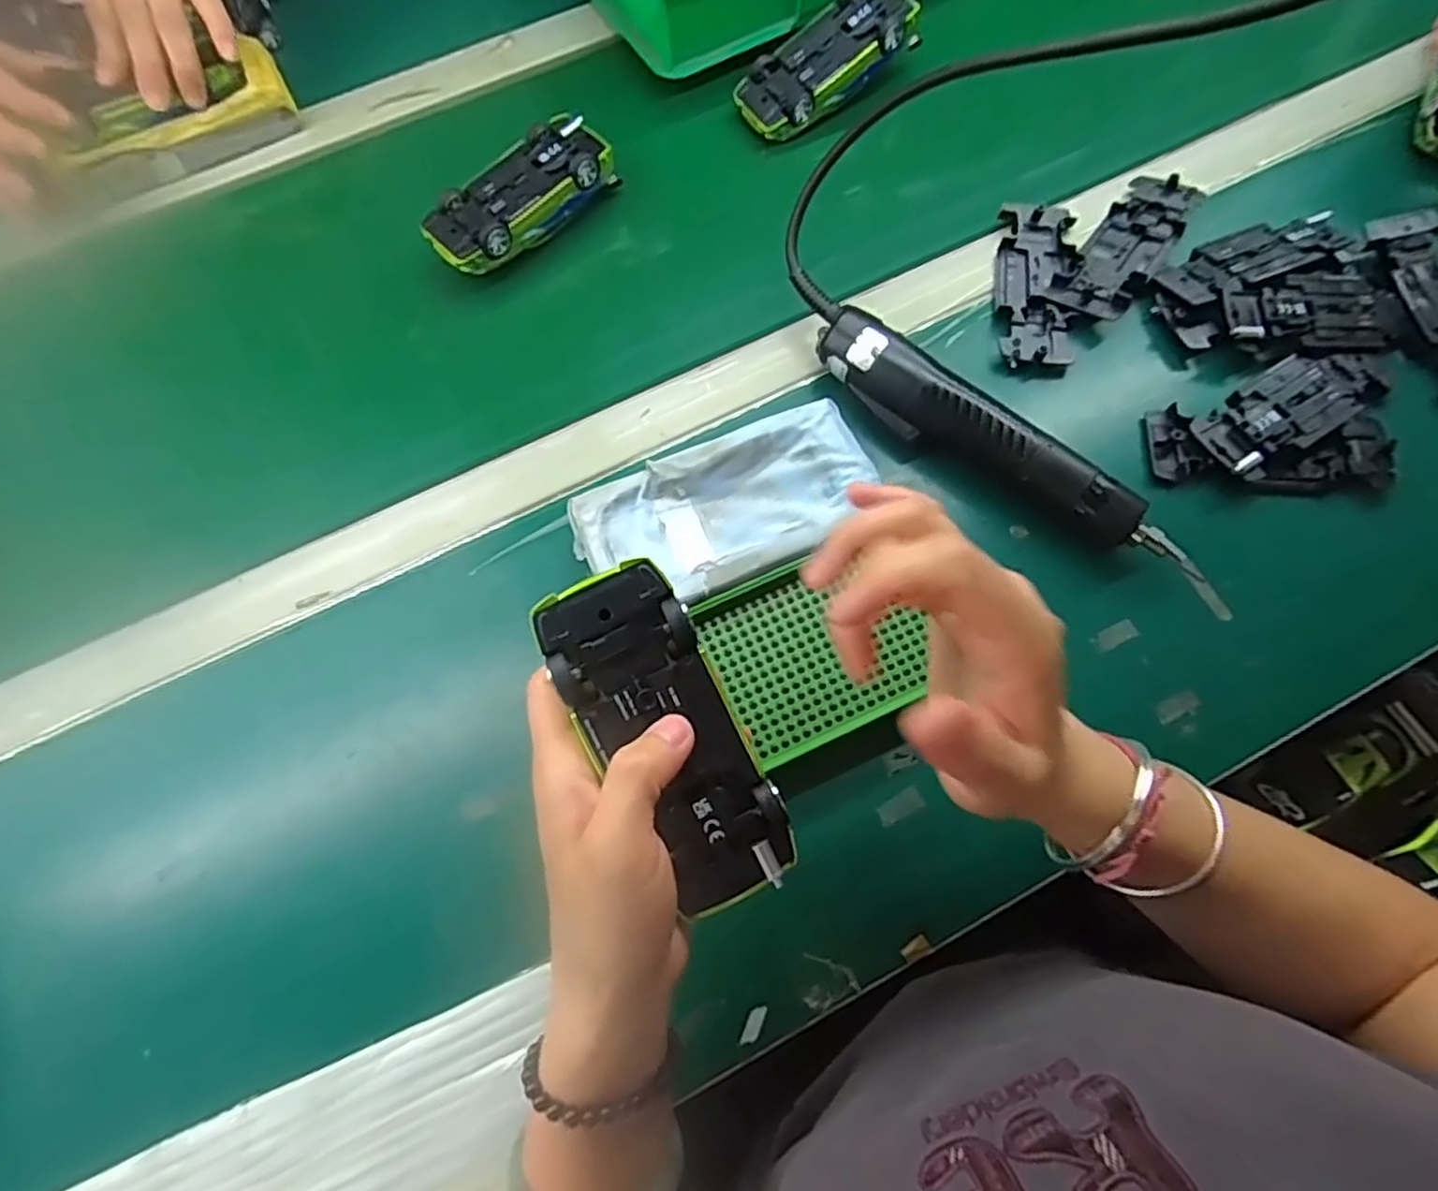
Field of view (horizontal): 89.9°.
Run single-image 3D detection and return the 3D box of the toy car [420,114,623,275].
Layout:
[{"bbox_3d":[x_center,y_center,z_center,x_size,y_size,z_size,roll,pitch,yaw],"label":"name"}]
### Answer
[{"bbox_3d":[-0.131,-0.262,0.482,0.056,0.039,0.131,40,75,14],"label":"toy car"}]

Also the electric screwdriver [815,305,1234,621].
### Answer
[{"bbox_3d":[0.162,-0.075,0.399,0.255,0.036,0.038,38,75,14],"label":"electric screwdriver"}]

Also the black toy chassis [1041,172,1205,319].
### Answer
[{"bbox_3d":[0.260,-0.223,0.456,0.045,0.020,0.124,38,76,10],"label":"black toy chassis"}]

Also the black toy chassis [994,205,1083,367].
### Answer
[{"bbox_3d":[0.200,-0.199,0.454,0.047,0.012,0.123,8,73,1],"label":"black toy chassis"}]

